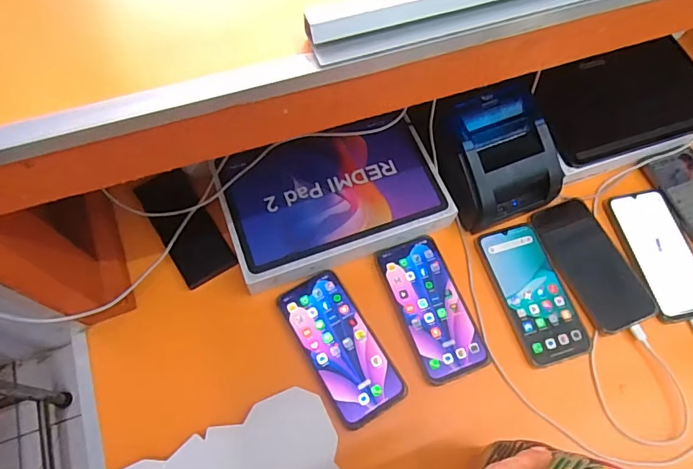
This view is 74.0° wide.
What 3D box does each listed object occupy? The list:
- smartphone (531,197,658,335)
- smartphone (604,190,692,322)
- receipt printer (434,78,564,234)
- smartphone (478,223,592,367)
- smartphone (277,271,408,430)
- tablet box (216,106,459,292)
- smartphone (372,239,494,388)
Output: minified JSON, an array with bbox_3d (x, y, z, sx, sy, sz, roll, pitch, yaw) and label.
[{"bbox_3d":[0.304,0.035,0.572,0.083,0.011,0.167,-18,67,-11],"label":"smartphone"},{"bbox_3d":[0.398,0.022,0.578,0.084,0.006,0.167,-9,66,-7],"label":"smartphone"},{"bbox_3d":[0.185,-0.098,0.574,0.127,0.100,0.143,-20,68,-11],"label":"receipt printer"},{"bbox_3d":[0.225,0.067,0.557,0.080,0.011,0.169,-14,67,-9],"label":"smartphone"},{"bbox_3d":[-0.008,0.123,0.518,0.076,0.004,0.170,-29,70,-15],"label":"smartphone"},{"bbox_3d":[-0.015,-0.049,0.573,0.258,0.043,0.168,-18,67,-10],"label":"tablet box"},{"bbox_3d":[0.100,0.084,0.543,0.080,0.007,0.167,-18,67,-10],"label":"smartphone"}]

